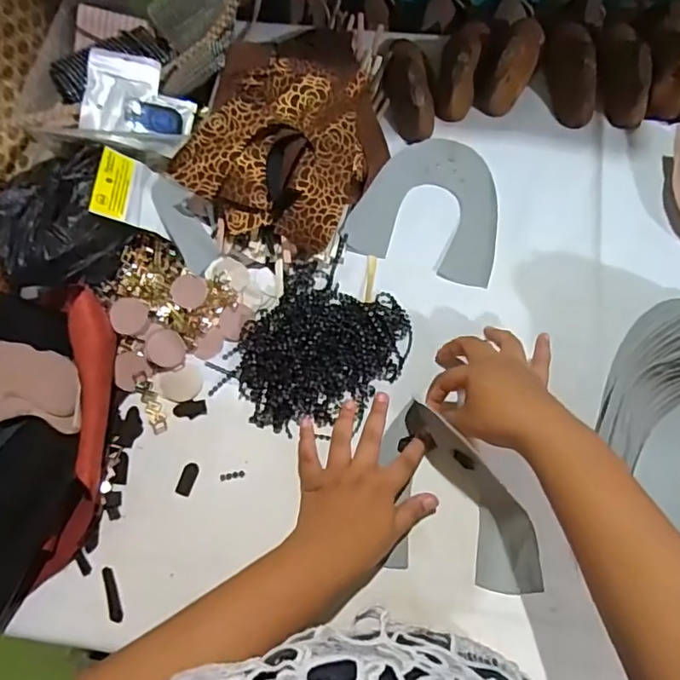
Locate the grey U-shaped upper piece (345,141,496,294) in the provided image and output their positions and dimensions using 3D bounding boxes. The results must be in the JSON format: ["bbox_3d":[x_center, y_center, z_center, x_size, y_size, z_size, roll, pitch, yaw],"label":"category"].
[{"bbox_3d":[0.097,-0.144,0.566,0.146,0.005,0.156,17,71,9],"label":"grey U-shaped upper piece"}]

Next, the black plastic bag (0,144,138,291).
[{"bbox_3d":[-0.258,-0.114,0.514,0.115,0.066,0.136,7,69,6],"label":"black plastic bag"}]

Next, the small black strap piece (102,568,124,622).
[{"bbox_3d":[-0.183,0.205,0.438,0.010,0.004,0.042,-19,69,-5],"label":"small black strap piece"}]

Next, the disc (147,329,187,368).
[{"bbox_3d":[-0.160,0.008,0.501,0.034,0.004,0.033,2,82,-11],"label":"disc"}]

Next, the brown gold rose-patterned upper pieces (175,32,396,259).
[{"bbox_3d":[-0.043,-0.207,0.550,0.164,0.089,0.220,15,70,9],"label":"brown gold rose-patterned upper pieces"}]

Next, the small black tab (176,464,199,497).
[{"bbox_3d":[-0.132,0.120,0.470,0.013,0.004,0.027,13,70,8],"label":"small black tab"}]

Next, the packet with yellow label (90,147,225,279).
[{"bbox_3d":[-0.174,-0.125,0.523,0.130,0.013,0.078,29,55,-16],"label":"packet with yellow label"}]

